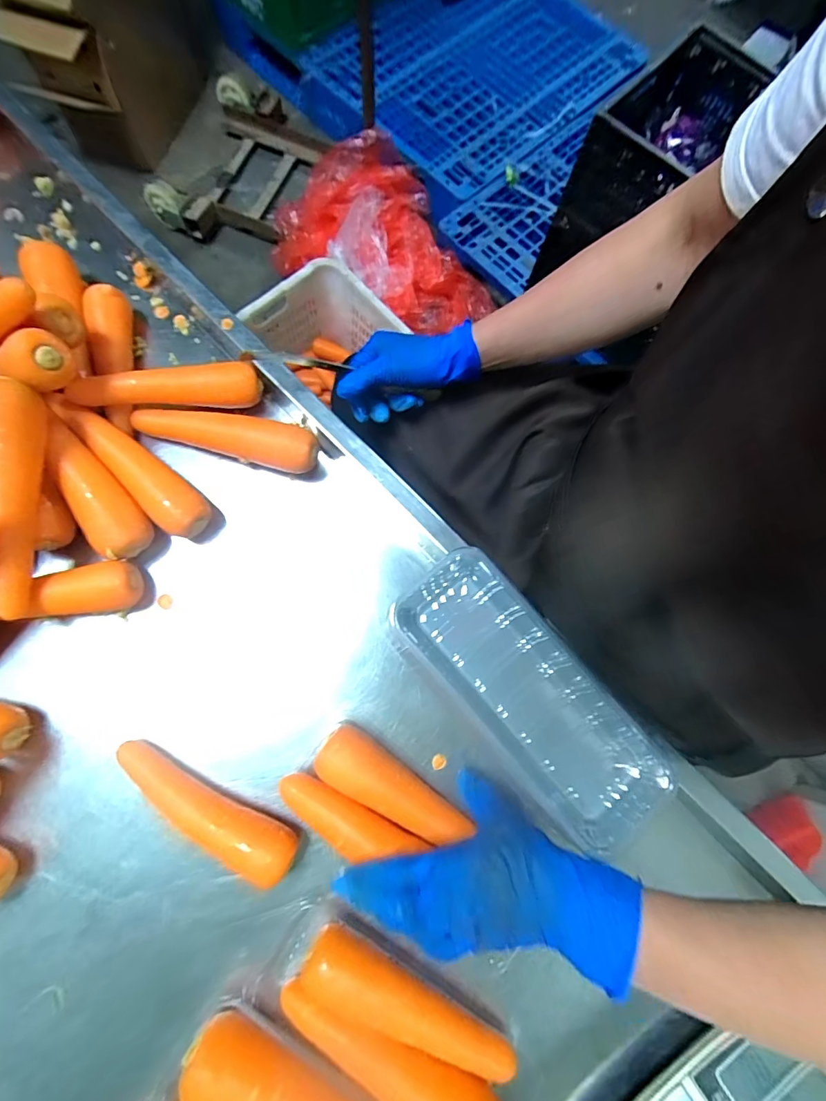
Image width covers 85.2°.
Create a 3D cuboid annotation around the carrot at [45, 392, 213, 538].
[{"bbox_3d":[-0.267,-0.086,0.426,0.173,0.034,0.042,44,77,6],"label":"carrot"}]

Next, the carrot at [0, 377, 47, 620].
[{"bbox_3d":[-0.332,-0.041,0.366,0.041,0.044,0.192,4,97,0],"label":"carrot"}]

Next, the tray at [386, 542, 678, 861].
[{"bbox_3d":[0.089,0.110,0.351,0.100,0.031,0.237,-41,83,-12],"label":"tray"}]

